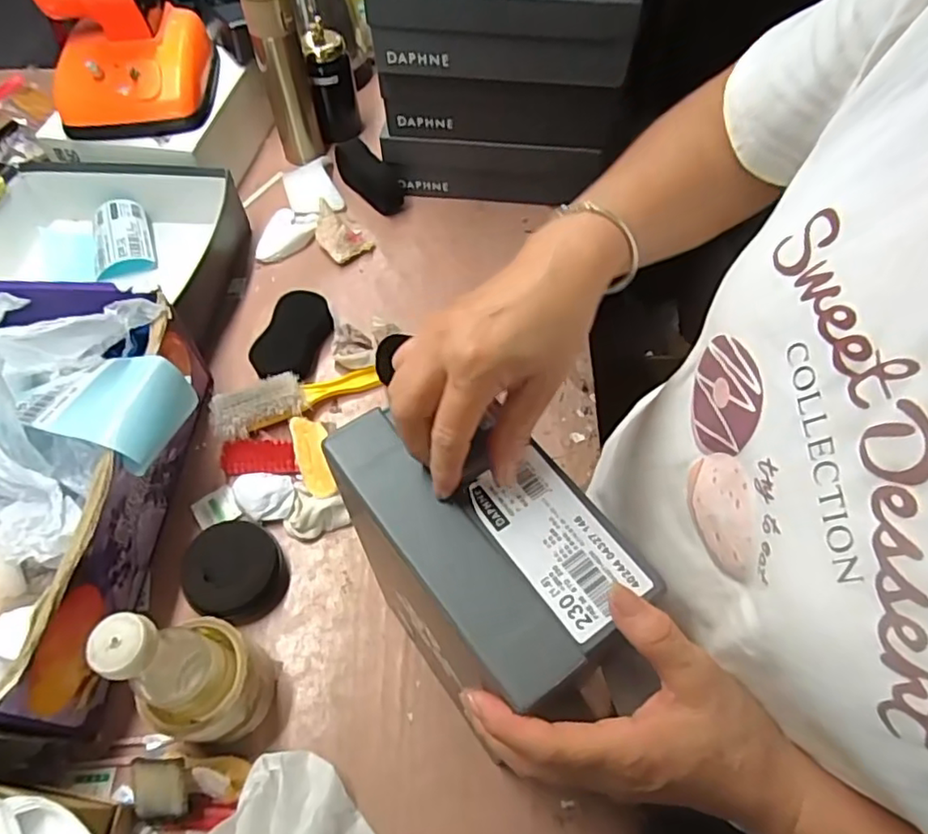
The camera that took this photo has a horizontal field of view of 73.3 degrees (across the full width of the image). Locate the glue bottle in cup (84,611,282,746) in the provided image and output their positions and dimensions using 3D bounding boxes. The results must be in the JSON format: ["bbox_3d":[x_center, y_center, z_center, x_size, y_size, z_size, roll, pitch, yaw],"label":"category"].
[{"bbox_3d":[-0.211,0.203,0.489,0.077,0.187,0.082,0,58,0],"label":"glue bottle in cup"}]

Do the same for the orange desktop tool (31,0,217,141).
[{"bbox_3d":[-0.443,-0.509,0.784,0.175,0.211,0.201,-3,58,-1],"label":"orange desktop tool"}]

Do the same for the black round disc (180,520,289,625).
[{"bbox_3d":[-0.226,0.152,0.614,0.091,0.039,0.090,0,58,0],"label":"black round disc"}]

